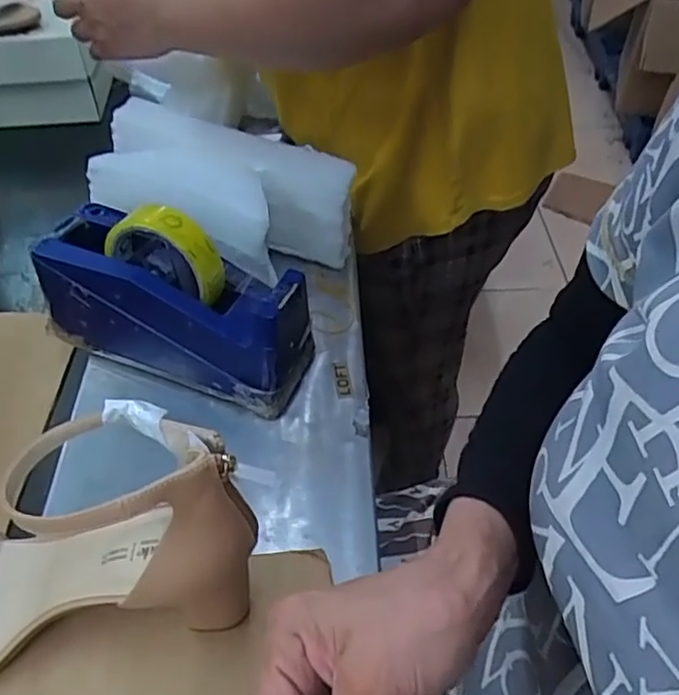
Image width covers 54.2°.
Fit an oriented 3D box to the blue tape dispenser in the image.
[{"bbox_3d":[-0.123,-0.034,0.508,0.198,0.132,0.079,15,49,14],"label":"blue tape dispenser"}]

